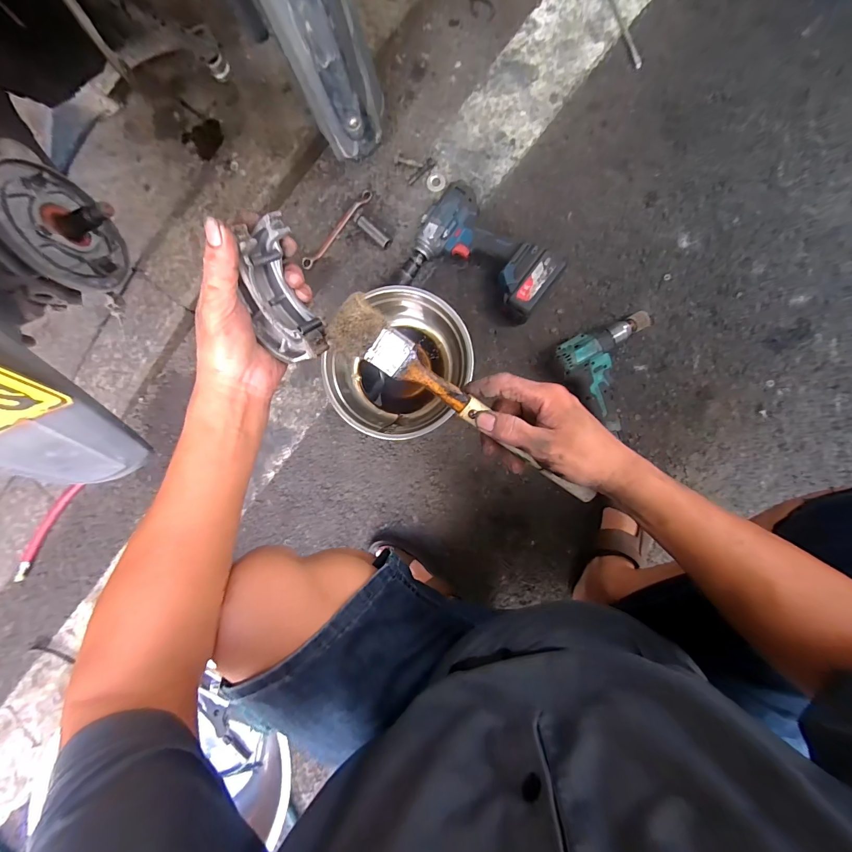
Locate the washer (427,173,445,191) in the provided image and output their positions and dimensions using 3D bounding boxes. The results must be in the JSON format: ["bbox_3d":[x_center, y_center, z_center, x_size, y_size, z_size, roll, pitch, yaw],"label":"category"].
[{"bbox_3d":[0.020,-0.454,0.692,0.034,0.004,0.031,1,104,3],"label":"washer"}]

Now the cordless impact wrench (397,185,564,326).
[{"bbox_3d":[0.094,-0.279,0.652,0.243,0.071,0.173,37,92,4],"label":"cordless impact wrench"}]

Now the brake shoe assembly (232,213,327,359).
[{"bbox_3d":[-0.122,-0.106,0.307,0.054,0.048,0.106,-18,103,4],"label":"brake shoe assembly"}]

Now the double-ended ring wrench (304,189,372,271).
[{"bbox_3d":[-0.168,-0.372,0.701,0.021,0.011,0.188,41,93,4],"label":"double-ended ring wrench"}]

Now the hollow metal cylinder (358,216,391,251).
[{"bbox_3d":[-0.098,-0.363,0.696,0.078,0.021,0.022,44,93,4],"label":"hollow metal cylinder"}]

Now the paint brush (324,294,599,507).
[{"bbox_3d":[0.040,-0.011,0.330,0.281,0.014,0.043,35,92,-12],"label":"paint brush"}]

